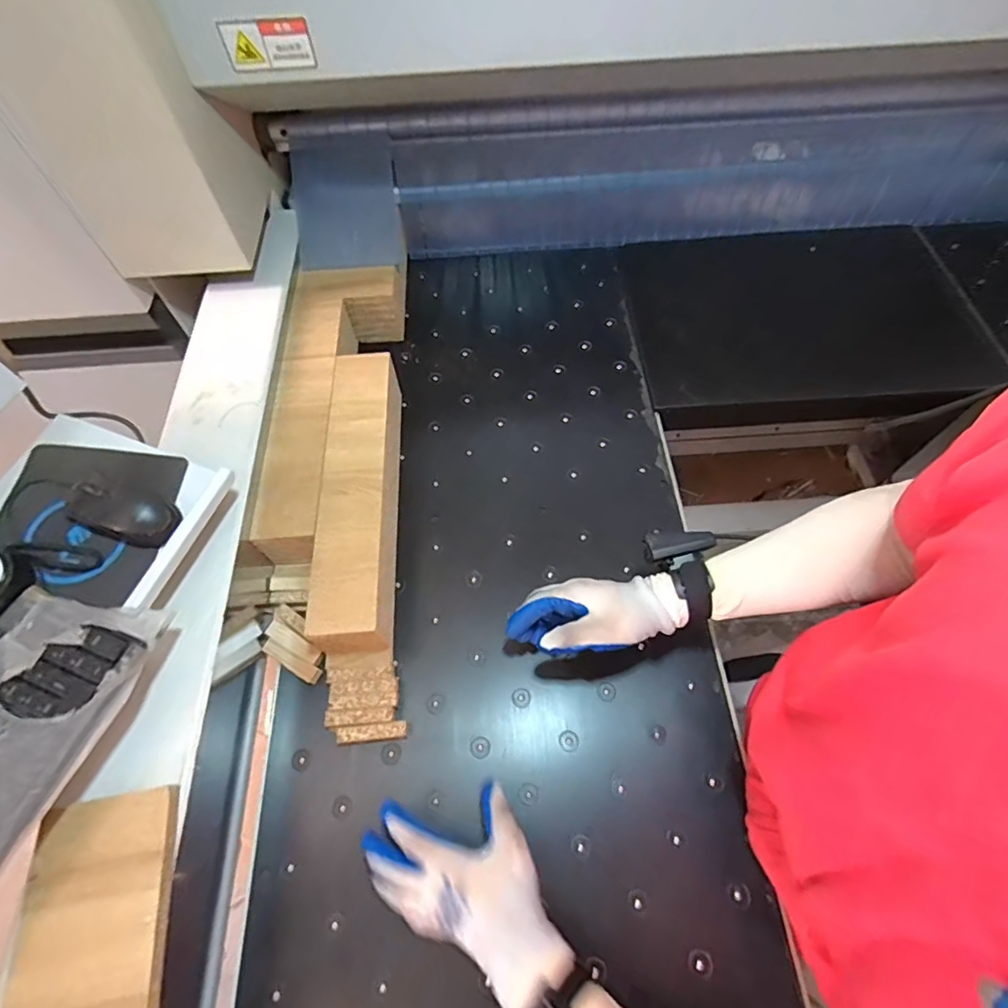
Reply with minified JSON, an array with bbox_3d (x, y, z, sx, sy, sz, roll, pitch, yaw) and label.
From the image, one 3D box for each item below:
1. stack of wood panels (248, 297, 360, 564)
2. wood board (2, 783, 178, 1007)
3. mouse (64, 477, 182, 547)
[{"bbox_3d":[-0.267,-0.120,0.740,0.079,0.092,0.419,-4,62,-1],"label":"stack of wood panels"},{"bbox_3d":[-0.319,0.328,0.410,0.108,0.013,0.181,-9,62,-4],"label":"wood board"},{"bbox_3d":[-0.380,0.003,0.531,0.095,0.036,0.063,17,64,10],"label":"mouse"}]

